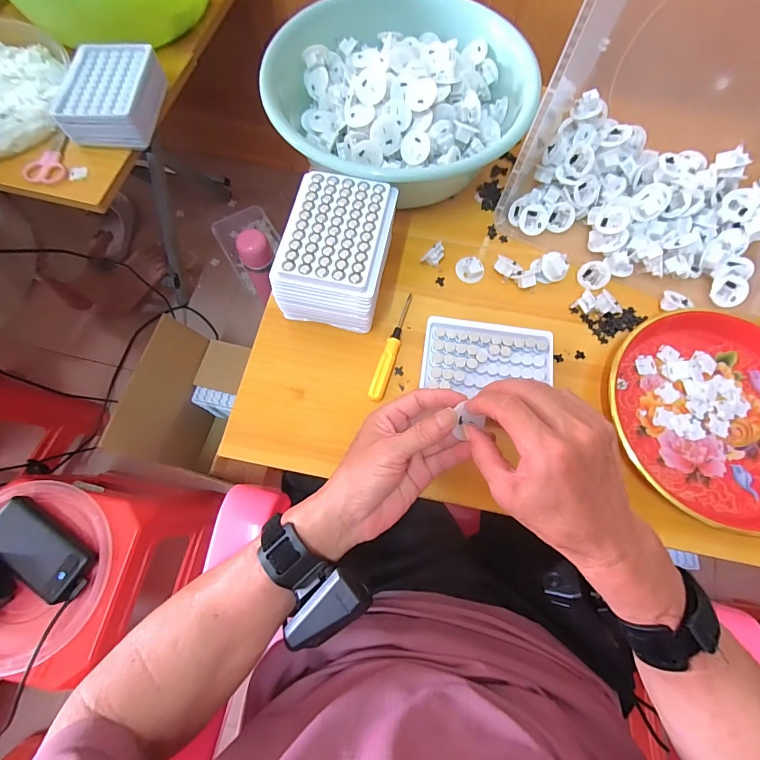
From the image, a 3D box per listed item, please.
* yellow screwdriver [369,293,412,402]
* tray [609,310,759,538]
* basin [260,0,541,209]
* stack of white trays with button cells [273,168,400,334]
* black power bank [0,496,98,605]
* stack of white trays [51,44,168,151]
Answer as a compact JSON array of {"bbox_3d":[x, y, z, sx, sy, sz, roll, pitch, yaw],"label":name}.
[{"bbox_3d":[0.013,-0.036,0.420,0.015,0.013,0.127,18,72,5],"label":"yellow screwdriver"},{"bbox_3d":[0.344,0.032,0.400,0.220,0.031,0.212,0,72,-1],"label":"tray"},{"bbox_3d":[0.022,-0.329,0.456,0.287,0.115,0.238,8,72,2],"label":"basin"},{"bbox_3d":[-0.044,-0.126,0.409,0.099,0.089,0.132,13,72,4],"label":"stack of white trays with button cells"},{"bbox_3d":[-0.476,0.233,0.543,0.159,0.021,0.071,35,74,10],"label":"black power bank"},{"bbox_3d":[-0.346,-0.364,0.508,0.100,0.053,0.130,7,72,1],"label":"stack of white trays"}]

